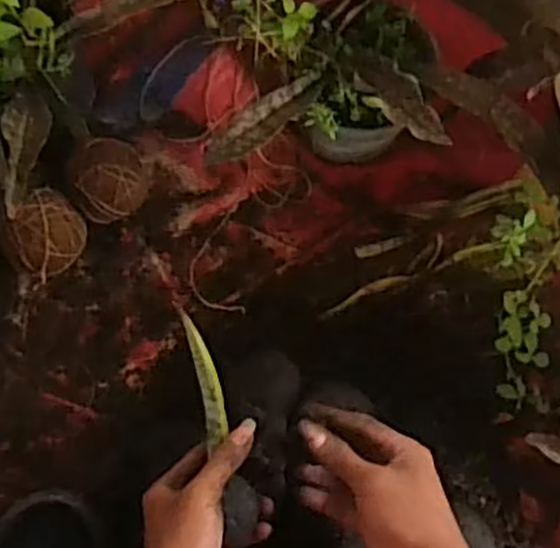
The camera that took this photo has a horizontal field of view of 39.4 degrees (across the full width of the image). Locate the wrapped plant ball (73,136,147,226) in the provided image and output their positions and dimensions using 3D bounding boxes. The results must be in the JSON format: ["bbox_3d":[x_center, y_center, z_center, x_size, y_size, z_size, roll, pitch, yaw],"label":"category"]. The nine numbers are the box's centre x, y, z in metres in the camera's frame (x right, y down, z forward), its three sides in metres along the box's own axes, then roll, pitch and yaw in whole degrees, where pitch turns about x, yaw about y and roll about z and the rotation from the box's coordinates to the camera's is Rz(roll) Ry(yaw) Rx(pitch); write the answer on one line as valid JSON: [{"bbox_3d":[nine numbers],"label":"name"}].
[{"bbox_3d":[-0.145,-0.078,0.682,0.063,0.065,0.067,0,72,-1],"label":"wrapped plant ball"}]

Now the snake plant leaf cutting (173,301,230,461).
[{"bbox_3d":[-0.050,0.067,0.526,0.016,0.011,0.093,-15,82,-6],"label":"snake plant leaf cutting"}]

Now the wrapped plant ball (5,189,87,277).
[{"bbox_3d":[-0.197,-0.032,0.661,0.059,0.071,0.064,0,72,-1],"label":"wrapped plant ball"}]

